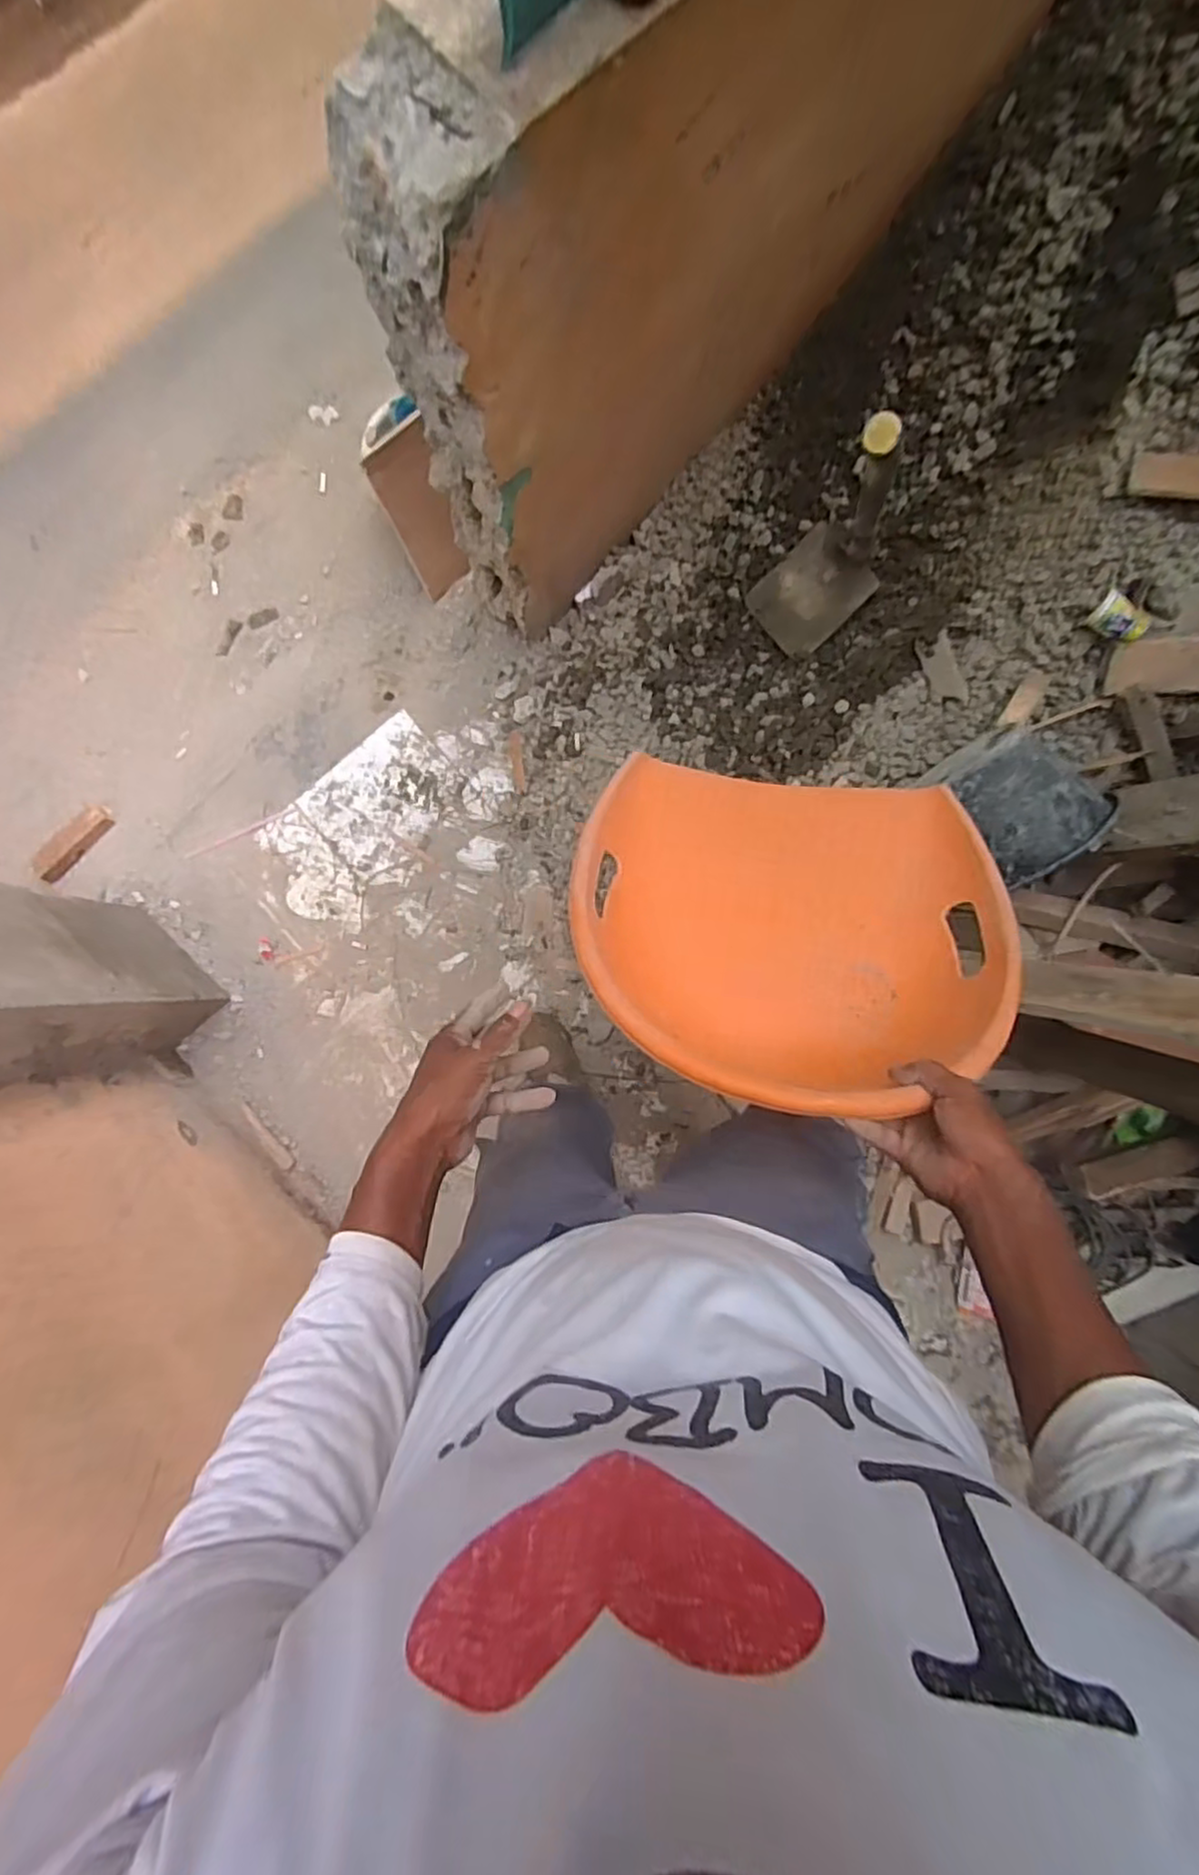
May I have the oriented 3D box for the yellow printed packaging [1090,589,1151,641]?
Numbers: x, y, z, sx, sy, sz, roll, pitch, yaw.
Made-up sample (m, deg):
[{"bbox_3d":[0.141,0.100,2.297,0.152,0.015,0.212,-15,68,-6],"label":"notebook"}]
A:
[{"bbox_3d":[0.848,-0.517,1.153,0.085,0.037,0.049,39,87,2],"label":"yellow printed packaging"}]

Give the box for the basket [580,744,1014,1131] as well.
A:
[{"bbox_3d":[0.180,-0.019,0.680,0.398,0.218,0.319,8,88,1],"label":"basket"}]

